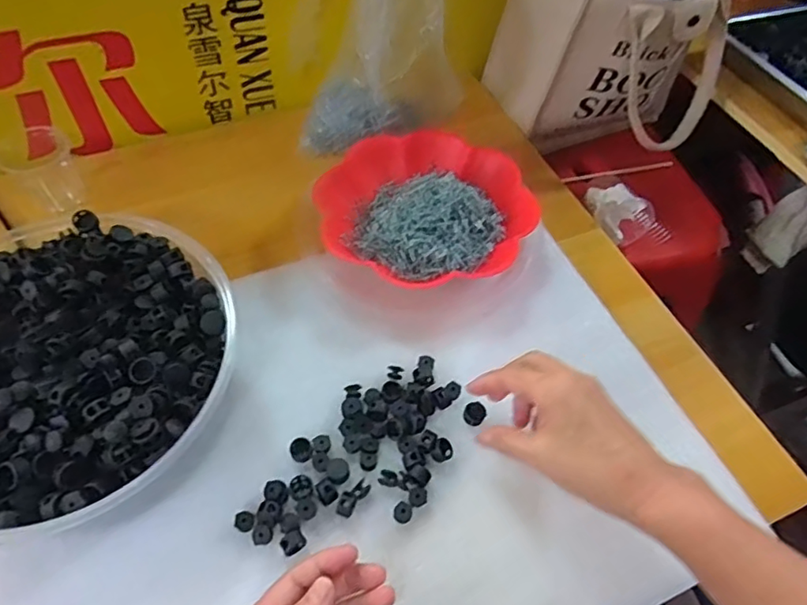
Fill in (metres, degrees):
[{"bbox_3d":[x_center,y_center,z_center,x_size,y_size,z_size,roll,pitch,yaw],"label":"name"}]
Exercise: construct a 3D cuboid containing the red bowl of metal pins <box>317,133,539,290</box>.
[{"bbox_3d":[0.025,-0.099,0.576,0.201,0.051,0.183,2,55,-3],"label":"red bowl of metal pins"}]

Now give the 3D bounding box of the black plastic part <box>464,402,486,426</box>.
[{"bbox_3d":[0.059,0.092,0.475,0.018,0.014,0.016,21,57,10],"label":"black plastic part"}]

